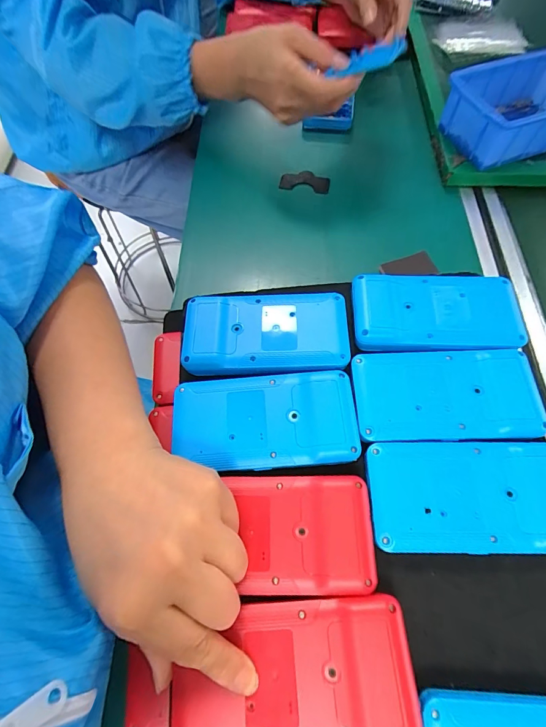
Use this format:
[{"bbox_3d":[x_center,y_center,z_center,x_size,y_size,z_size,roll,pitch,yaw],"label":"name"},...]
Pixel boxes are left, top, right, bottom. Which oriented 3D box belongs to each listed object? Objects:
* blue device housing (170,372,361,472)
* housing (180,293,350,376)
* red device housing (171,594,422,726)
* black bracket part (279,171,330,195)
[{"bbox_3d":[-0.007,0.038,0.239,0.119,0.012,0.062,-2,65,-1],"label":"blue device housing"},{"bbox_3d":[-0.006,-0.024,0.268,0.119,0.013,0.065,0,64,0],"label":"housing"},{"bbox_3d":[0.010,0.155,0.179,0.116,0.011,0.062,-4,65,-3],"label":"red device housing"},{"bbox_3d":[0.037,-0.208,0.416,0.056,0.011,0.023,11,66,4],"label":"black bracket part"}]

